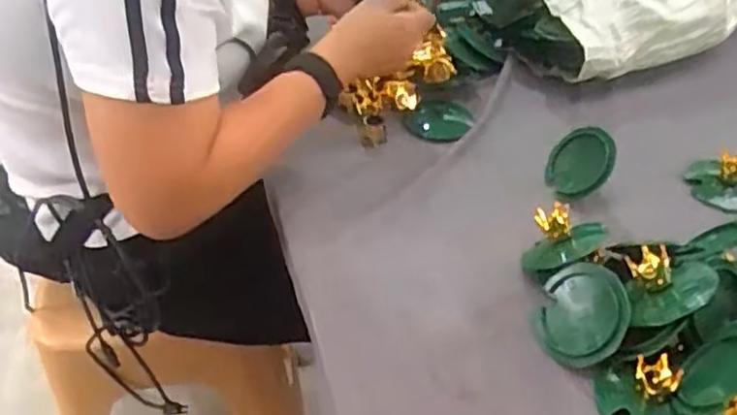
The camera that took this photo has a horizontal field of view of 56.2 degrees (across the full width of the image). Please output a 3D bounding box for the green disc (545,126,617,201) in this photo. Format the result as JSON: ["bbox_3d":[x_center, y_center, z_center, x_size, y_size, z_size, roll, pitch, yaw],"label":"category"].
[{"bbox_3d":[0.205,-0.045,0.673,0.071,0.013,0.068,-23,50,31],"label":"green disc"}]

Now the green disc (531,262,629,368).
[{"bbox_3d":[0.158,0.081,0.523,0.073,0.018,0.077,-27,40,25],"label":"green disc"}]

